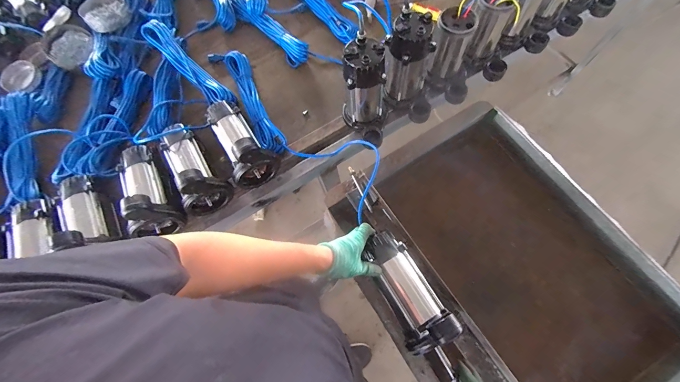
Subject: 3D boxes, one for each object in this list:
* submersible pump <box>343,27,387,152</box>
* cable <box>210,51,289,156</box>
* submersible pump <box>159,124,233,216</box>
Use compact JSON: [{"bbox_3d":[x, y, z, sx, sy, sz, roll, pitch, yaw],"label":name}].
[{"bbox_3d":[0.059,-0.225,0.702,0.115,0.225,0.149,2,70,5],"label":"submersible pump"},{"bbox_3d":[-0.272,-0.282,0.857,0.100,0.069,0.436,-28,70,-6],"label":"cable"},{"bbox_3d":[-0.387,-0.065,0.729,0.109,0.158,0.237,-38,72,-10],"label":"submersible pump"}]

